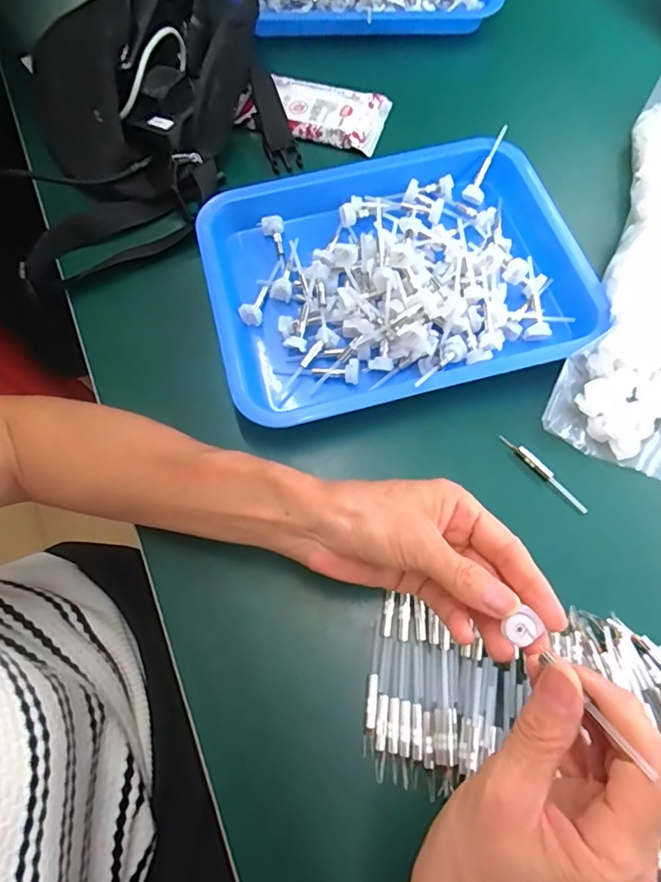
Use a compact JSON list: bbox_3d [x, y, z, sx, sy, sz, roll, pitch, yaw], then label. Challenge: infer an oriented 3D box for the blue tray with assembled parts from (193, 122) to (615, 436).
[{"bbox_3d":[0.053,-0.133,0.405,0.291,0.040,0.226,-15,68,-3],"label":"blue tray with assembled parts"}]

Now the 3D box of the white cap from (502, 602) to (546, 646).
[{"bbox_3d":[0.093,0.091,0.251,0.016,0.004,0.015,-21,69,-6],"label":"white cap"}]

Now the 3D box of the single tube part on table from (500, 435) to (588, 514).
[{"bbox_3d":[0.148,0.021,0.358,0.007,0.004,0.073,-37,71,-11],"label":"single tube part on table"}]

